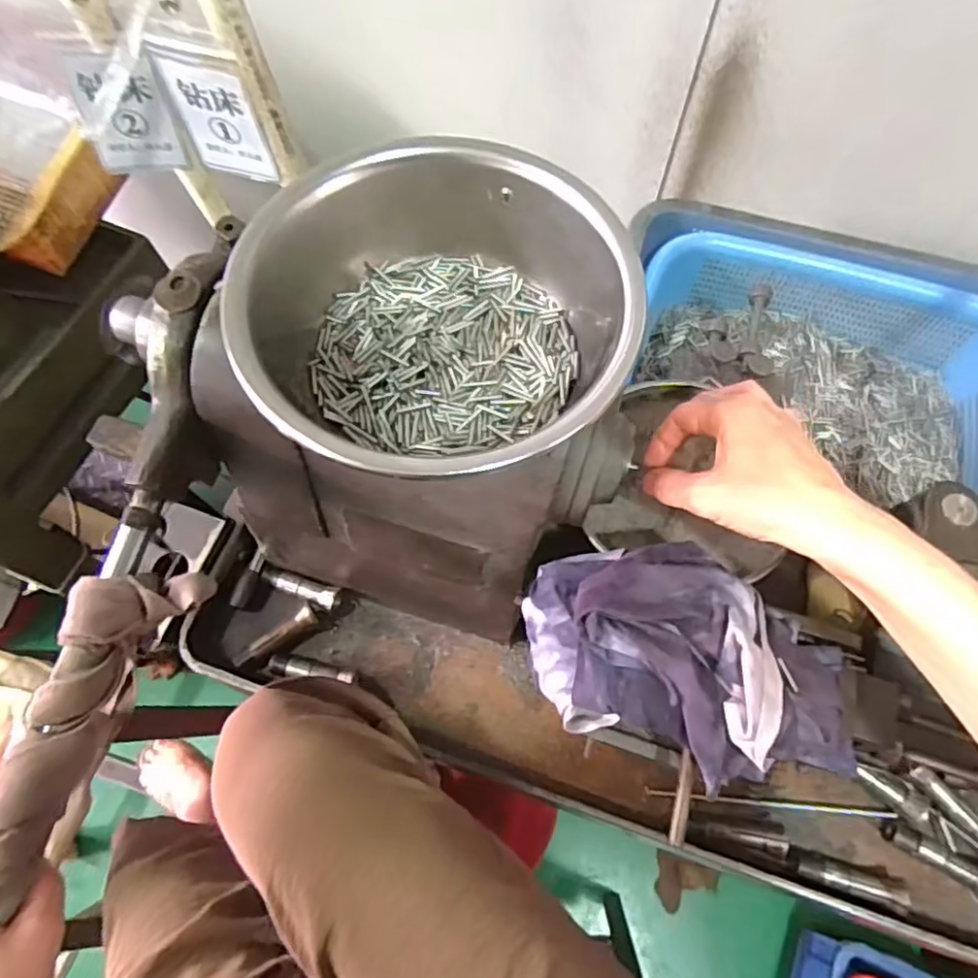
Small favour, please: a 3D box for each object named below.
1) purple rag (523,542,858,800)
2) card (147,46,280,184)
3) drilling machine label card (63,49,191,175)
[{"bbox_3d":[0.105,0.089,0.344,0.178,0.064,0.110,22,68,9],"label":"purple rag"},{"bbox_3d":[-0.187,-0.257,0.453,0.064,0.098,0.006,13,69,4],"label":"card"},{"bbox_3d":[-0.253,-0.261,0.456,0.058,0.096,0.005,-15,68,-15],"label":"drilling machine label card"}]

